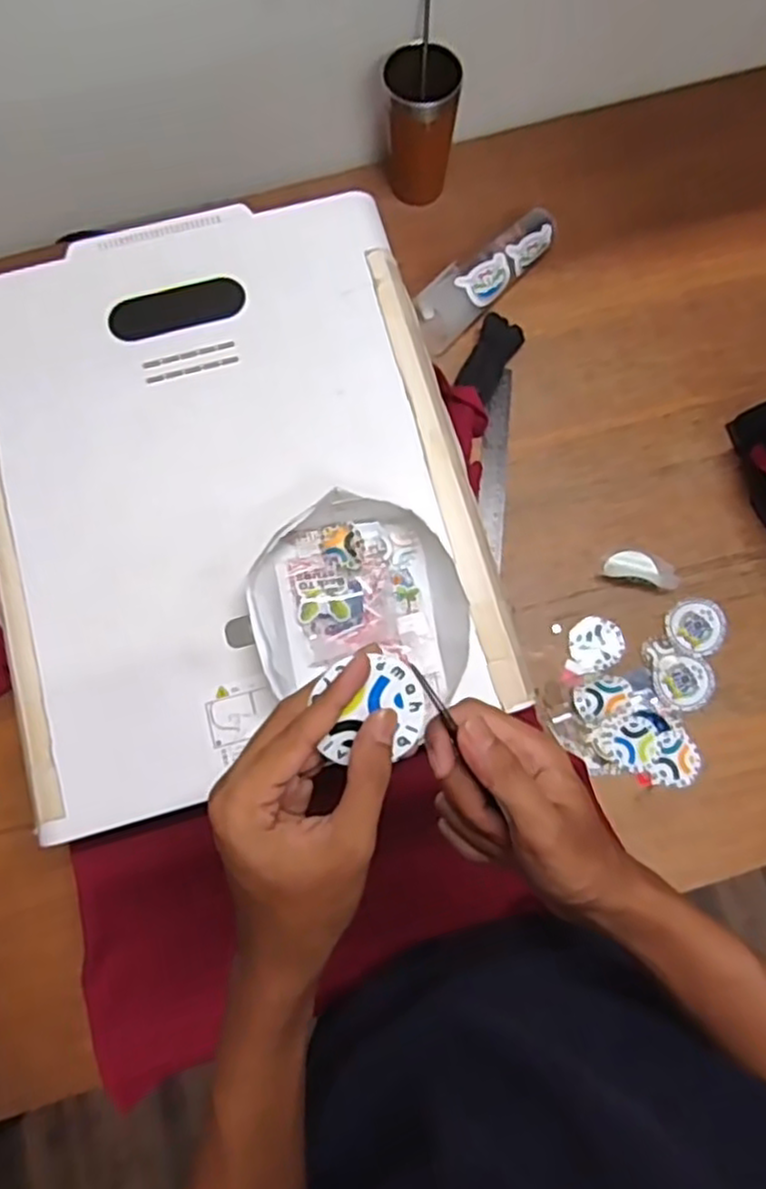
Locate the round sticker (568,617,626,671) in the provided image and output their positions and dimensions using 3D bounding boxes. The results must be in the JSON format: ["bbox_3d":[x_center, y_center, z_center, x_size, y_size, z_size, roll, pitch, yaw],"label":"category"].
[{"bbox_3d":[0.221,0.050,0.748,0.056,0.005,0.055,0,75,-1],"label":"round sticker"}]

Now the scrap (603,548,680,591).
[{"bbox_3d":[0.272,-0.030,0.756,0.076,0.011,0.040,16,75,3],"label":"scrap"}]

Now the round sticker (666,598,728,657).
[{"bbox_3d":[0.325,0.034,0.745,0.063,0.009,0.058,0,79,1],"label":"round sticker"}]

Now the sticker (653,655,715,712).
[{"bbox_3d":[0.306,0.089,0.734,0.059,0.004,0.056,-1,80,6],"label":"sticker"}]

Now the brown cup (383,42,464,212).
[{"bbox_3d":[0.041,-0.521,0.815,0.076,0.151,0.074,0,75,-1],"label":"brown cup"}]

